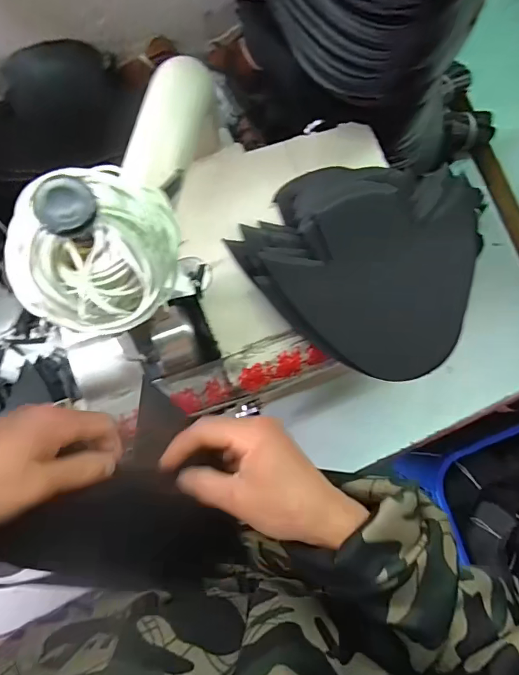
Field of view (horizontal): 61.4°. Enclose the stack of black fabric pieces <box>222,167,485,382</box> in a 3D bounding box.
[{"bbox_3d":[0.110,-0.079,0.401,0.204,0.028,0.204,38,81,-2],"label":"stack of black fabric pieces"}]

